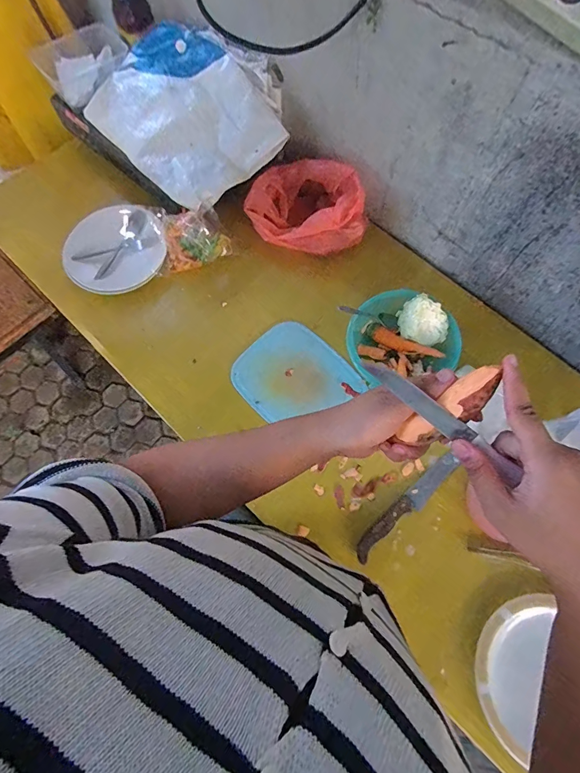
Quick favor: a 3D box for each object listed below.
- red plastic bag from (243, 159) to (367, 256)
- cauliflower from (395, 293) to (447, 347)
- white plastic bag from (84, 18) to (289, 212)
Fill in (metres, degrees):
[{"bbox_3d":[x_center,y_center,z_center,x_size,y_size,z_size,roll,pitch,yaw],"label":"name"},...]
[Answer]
[{"bbox_3d":[0.034,-0.371,0.777,0.227,0.081,0.167,7,72,4],"label":"red plastic bag"},{"bbox_3d":[0.240,-0.116,0.693,0.067,0.058,0.078,-9,72,-2],"label":"cauliflower"},{"bbox_3d":[-0.219,-0.536,0.754,0.262,0.091,0.345,-38,75,-11],"label":"white plastic bag"}]

